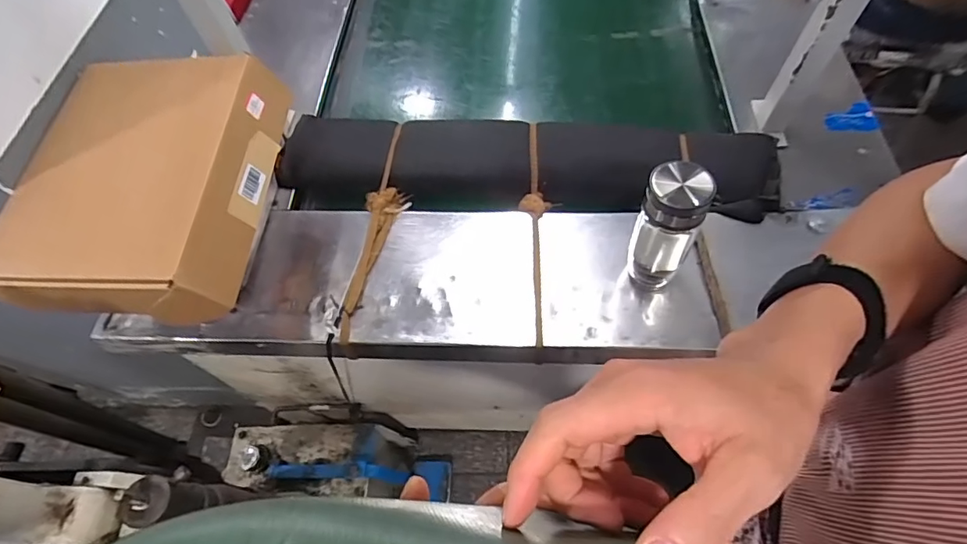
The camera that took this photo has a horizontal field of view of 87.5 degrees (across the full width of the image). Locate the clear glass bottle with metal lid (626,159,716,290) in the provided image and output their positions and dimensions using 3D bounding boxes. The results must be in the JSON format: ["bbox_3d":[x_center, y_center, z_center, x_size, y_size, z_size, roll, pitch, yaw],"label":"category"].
[{"bbox_3d":[0.240,-0.055,0.674,0.077,0.204,0.068,23,64,16],"label":"clear glass bottle with metal lid"}]

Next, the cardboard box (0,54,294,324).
[{"bbox_3d":[-0.442,-0.119,0.657,0.295,0.106,0.351,0,60,4],"label":"cardboard box"}]

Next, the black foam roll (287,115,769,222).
[{"bbox_3d":[0.064,-0.165,0.891,0.822,0.122,0.162,5,60,6],"label":"black foam roll"}]

